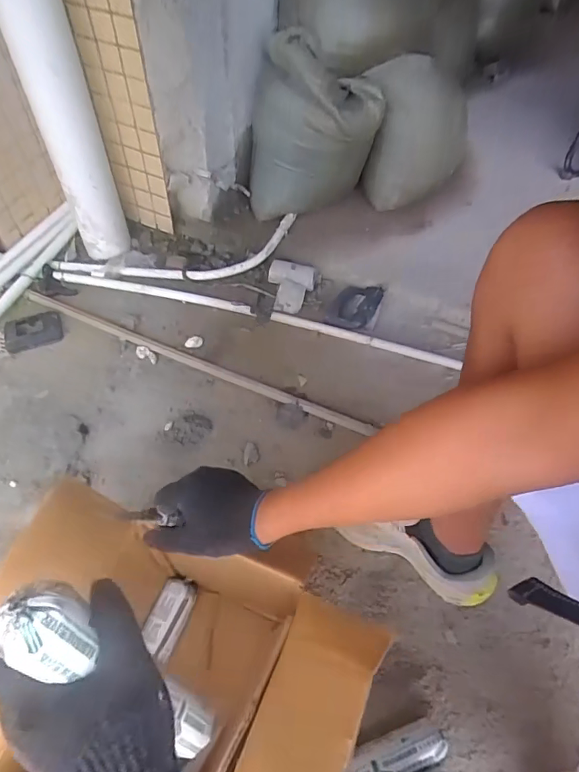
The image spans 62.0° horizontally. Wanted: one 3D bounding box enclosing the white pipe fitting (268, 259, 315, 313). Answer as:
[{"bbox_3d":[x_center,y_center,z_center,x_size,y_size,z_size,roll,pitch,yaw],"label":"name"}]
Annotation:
[{"bbox_3d":[0.001,-0.225,1.100,0.106,0.045,0.117,7,56,0],"label":"white pipe fitting"}]

